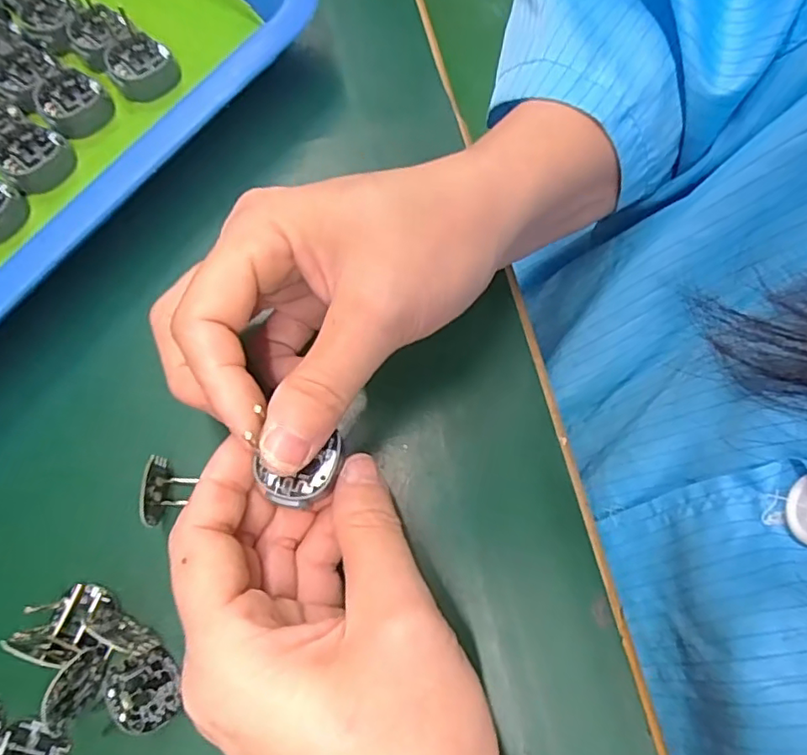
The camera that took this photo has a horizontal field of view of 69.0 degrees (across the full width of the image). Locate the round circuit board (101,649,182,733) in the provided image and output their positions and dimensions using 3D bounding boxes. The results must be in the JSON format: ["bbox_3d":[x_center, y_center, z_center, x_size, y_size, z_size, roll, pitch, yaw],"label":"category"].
[{"bbox_3d":[-0.083,0.100,0.188,0.004,0.022,0.022,-49,61,32],"label":"round circuit board"}]

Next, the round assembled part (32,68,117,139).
[{"bbox_3d":[-0.144,-0.119,0.257,0.028,0.012,0.028,0,73,2],"label":"round assembled part"}]

